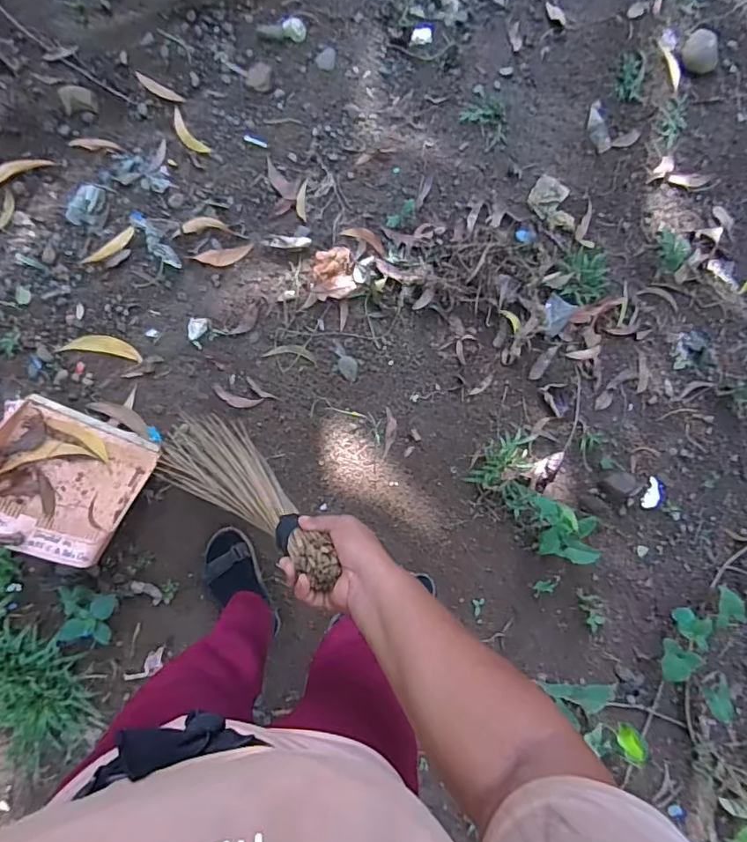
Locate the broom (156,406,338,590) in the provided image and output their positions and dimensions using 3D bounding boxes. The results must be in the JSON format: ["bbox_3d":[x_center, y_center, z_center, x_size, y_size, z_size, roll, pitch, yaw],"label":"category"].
[{"bbox_3d":[-0.206,0.089,0.800,0.080,0.688,0.128,30,84,-32],"label":"broom"}]

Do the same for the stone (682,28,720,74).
[{"bbox_3d":[0.815,-0.923,1.344,0.083,0.048,0.100,2,85,-6],"label":"stone"}]

